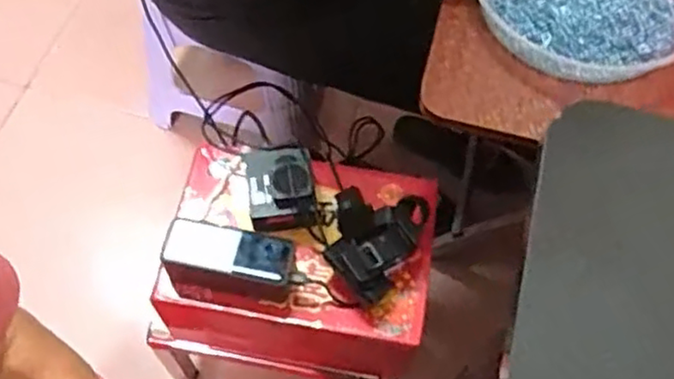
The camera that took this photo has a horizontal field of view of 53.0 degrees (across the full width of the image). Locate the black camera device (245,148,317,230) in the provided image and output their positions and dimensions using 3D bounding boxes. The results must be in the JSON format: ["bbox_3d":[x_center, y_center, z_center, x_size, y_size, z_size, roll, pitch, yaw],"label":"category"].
[{"bbox_3d":[-0.060,-0.001,0.720,0.070,0.036,0.100,-8,62,-6],"label":"black camera device"}]

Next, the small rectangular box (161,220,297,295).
[{"bbox_3d":[-0.108,0.067,0.684,0.128,0.026,0.054,11,72,-4],"label":"small rectangular box"}]

